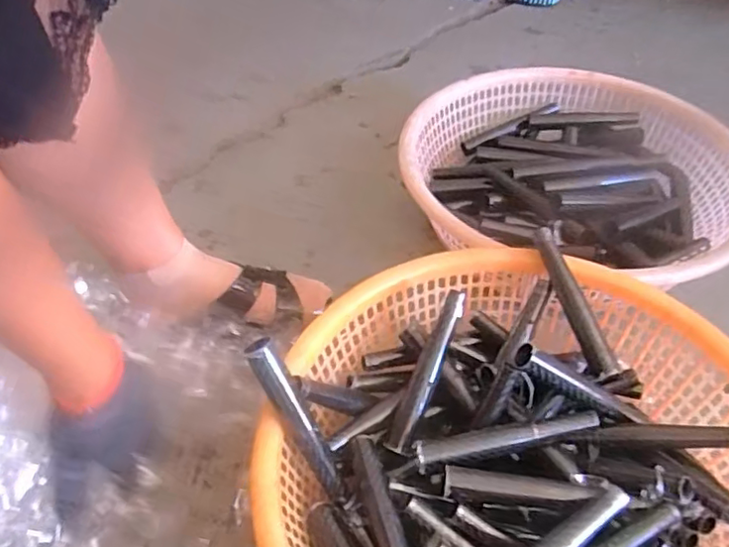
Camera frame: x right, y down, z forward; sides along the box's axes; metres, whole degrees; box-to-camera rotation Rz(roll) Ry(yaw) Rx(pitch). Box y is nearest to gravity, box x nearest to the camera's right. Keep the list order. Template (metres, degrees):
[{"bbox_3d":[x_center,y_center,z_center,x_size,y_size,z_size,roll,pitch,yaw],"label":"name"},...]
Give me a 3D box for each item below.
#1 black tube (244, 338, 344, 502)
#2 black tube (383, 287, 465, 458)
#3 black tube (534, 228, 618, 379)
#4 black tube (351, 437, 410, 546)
[{"bbox_3d":[-0.050,0.113,0.473,0.023,0.145,0.017,-34,20,-26],"label":"black tube"},{"bbox_3d":[0.054,0.084,0.529,0.021,0.016,0.145,22,86,20],"label":"black tube"},{"bbox_3d":[0.190,0.025,0.551,0.018,0.018,0.144,-15,68,-12],"label":"black tube"},{"bbox_3d":[0.016,0.184,0.458,0.021,0.023,0.148,-12,33,-9],"label":"black tube"}]

